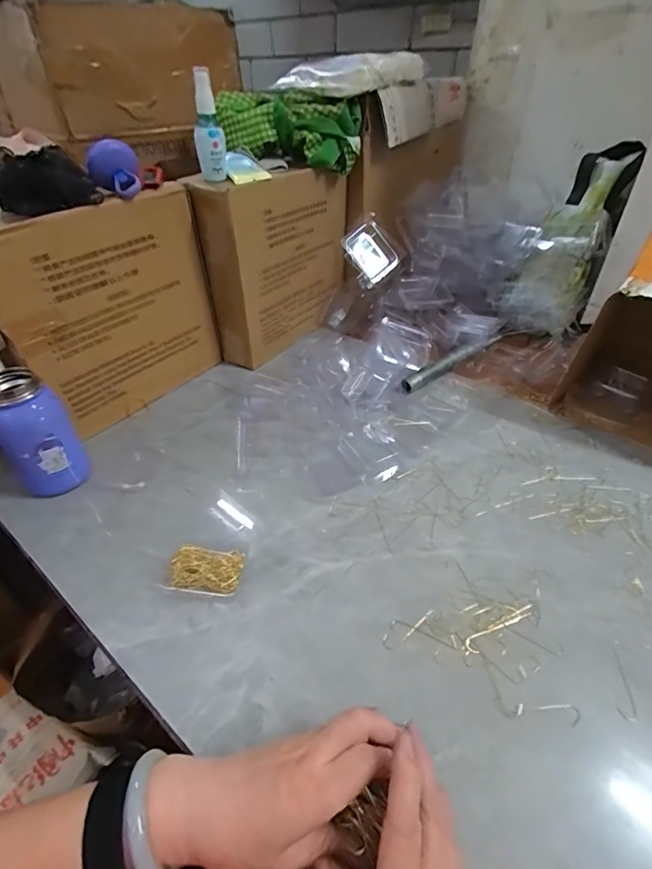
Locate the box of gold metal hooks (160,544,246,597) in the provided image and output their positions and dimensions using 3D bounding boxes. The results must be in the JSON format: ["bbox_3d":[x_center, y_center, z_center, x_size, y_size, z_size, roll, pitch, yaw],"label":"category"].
[{"bbox_3d":[-0.119,0.133,0.419,0.074,0.025,0.039,5,40,7],"label":"box of gold metal hooks"}]

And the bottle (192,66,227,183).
[{"bbox_3d":[-0.159,-0.412,0.577,0.040,0.114,0.035,-10,41,-11],"label":"bottle"}]

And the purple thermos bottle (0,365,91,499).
[{"bbox_3d":[-0.334,0.003,0.498,0.072,0.142,0.062,-32,49,-32],"label":"purple thermos bottle"}]

